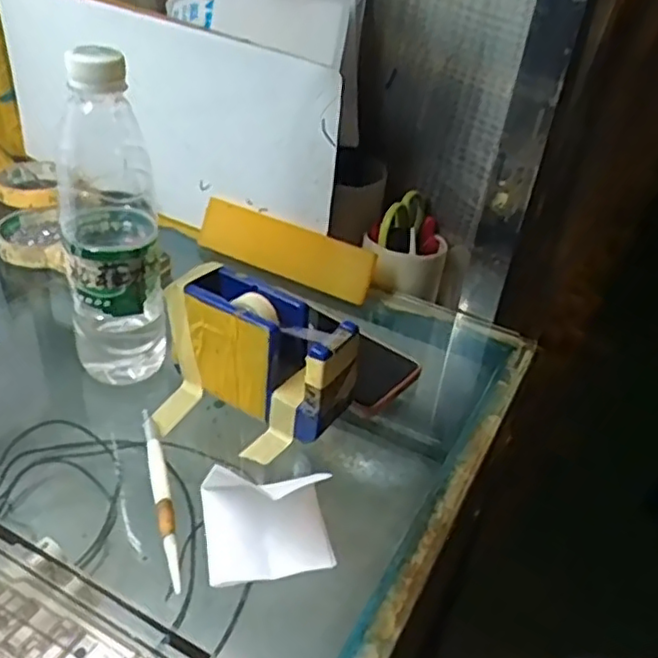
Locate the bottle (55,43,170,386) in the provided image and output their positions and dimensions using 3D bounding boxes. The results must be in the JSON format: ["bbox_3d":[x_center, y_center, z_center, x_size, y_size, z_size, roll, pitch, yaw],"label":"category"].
[{"bbox_3d":[-0.145,-0.065,0.440,0.060,0.227,0.065,-4,36,-14],"label":"bottle"}]

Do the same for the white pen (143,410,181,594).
[{"bbox_3d":[-0.102,0.095,0.396,0.010,0.008,0.140,-7,37,-19],"label":"white pen"}]

